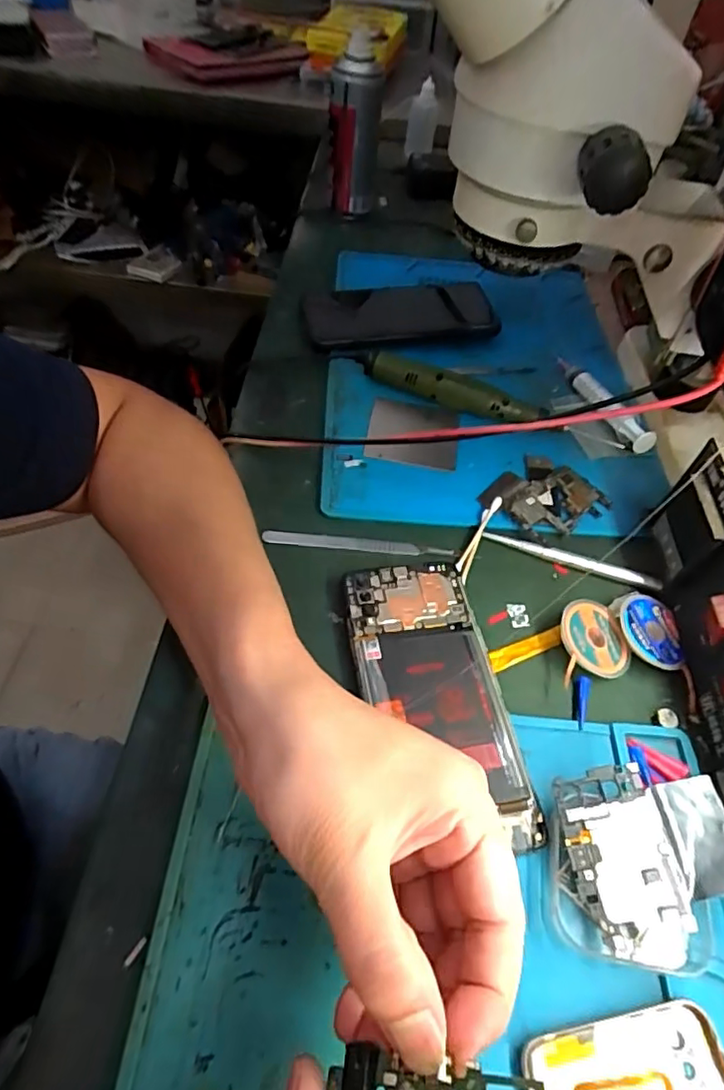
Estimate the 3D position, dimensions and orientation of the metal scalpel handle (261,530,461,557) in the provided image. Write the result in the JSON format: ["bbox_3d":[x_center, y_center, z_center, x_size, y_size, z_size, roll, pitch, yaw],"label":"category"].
[{"bbox_3d":[0.000,0.000,0.364,0.121,0.004,0.012,4,52,-2],"label":"metal scalpel handle"}]

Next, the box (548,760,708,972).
[{"bbox_3d":[0.112,0.139,0.254,0.054,0.021,0.074,9,52,1],"label":"box"}]

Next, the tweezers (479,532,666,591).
[{"bbox_3d":[0.133,0.009,0.370,0.111,0.004,0.009,17,52,8],"label":"tweezers"}]

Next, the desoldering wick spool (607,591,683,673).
[{"bbox_3d":[0.166,0.048,0.333,0.038,0.010,0.046,-11,54,-13],"label":"desoldering wick spool"}]

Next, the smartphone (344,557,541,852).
[{"bbox_3d":[0.036,0.076,0.303,0.071,0.012,0.153,-6,53,-10],"label":"smartphone"}]

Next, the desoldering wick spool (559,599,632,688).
[{"bbox_3d":[0.128,0.054,0.328,0.041,0.014,0.045,3,52,-3],"label":"desoldering wick spool"}]

